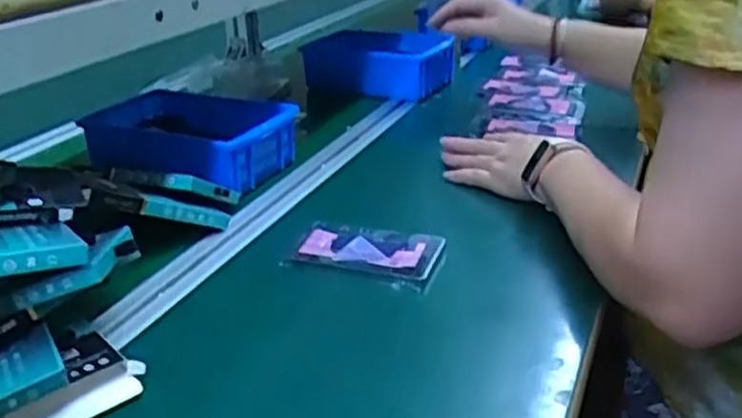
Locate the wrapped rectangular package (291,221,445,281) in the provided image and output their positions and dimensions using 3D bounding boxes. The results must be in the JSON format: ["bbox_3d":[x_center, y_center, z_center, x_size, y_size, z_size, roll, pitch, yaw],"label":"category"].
[{"bbox_3d":[-0.002,0.031,0.624,0.113,0.009,0.072,9,27,17],"label":"wrapped rectangular package"}]

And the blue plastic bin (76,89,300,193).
[{"bbox_3d":[-0.192,-0.073,0.795,0.199,0.059,0.139,8,27,22],"label":"blue plastic bin"}]

